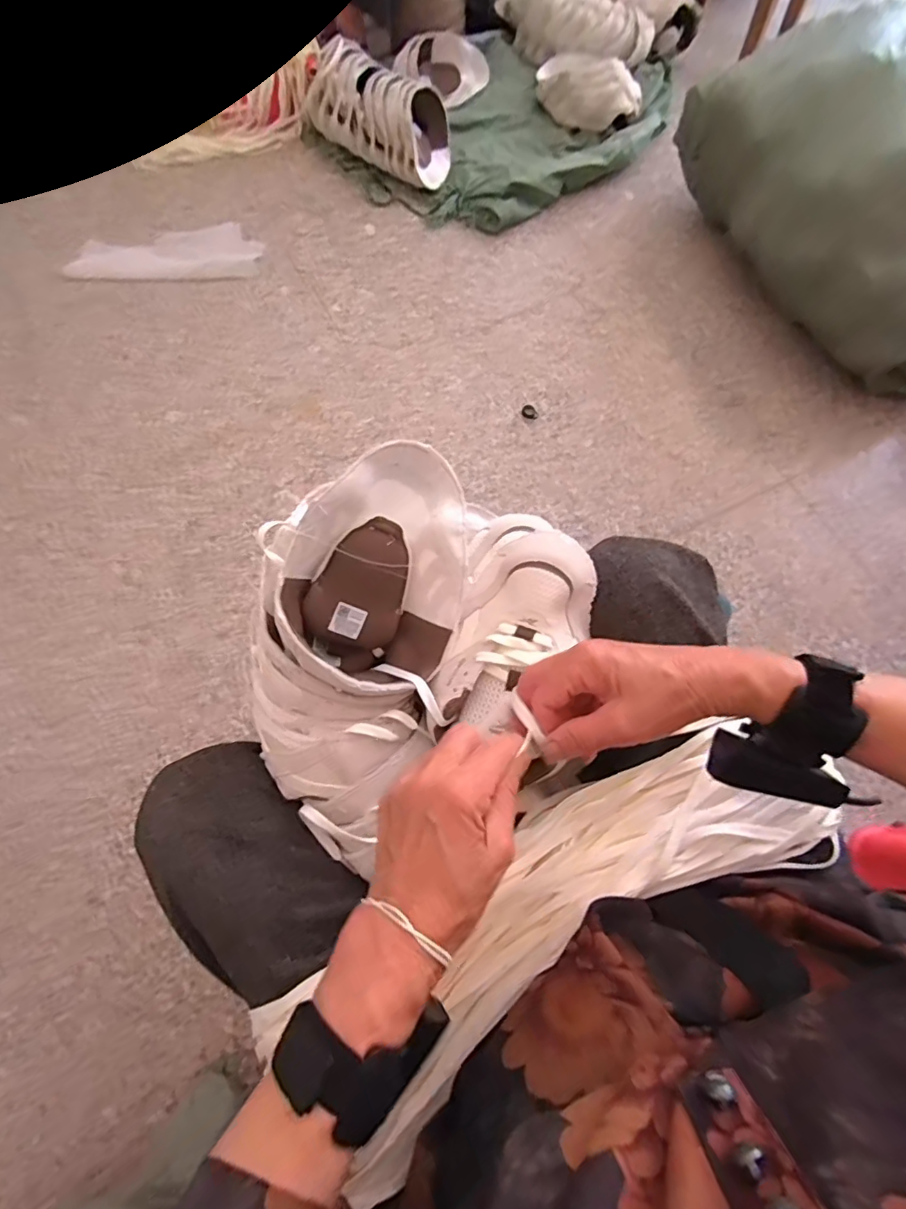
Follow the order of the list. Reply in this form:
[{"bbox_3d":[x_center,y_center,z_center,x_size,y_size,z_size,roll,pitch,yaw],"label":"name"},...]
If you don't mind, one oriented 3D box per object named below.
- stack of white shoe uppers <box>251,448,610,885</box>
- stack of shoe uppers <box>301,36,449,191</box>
[{"bbox_3d":[-0.033,0.018,0.423,0.284,0.116,0.237,-27,73,-10],"label":"stack of white shoe uppers"},{"bbox_3d":[-0.157,-1.119,1.216,0.384,0.127,0.178,37,74,12],"label":"stack of shoe uppers"}]

